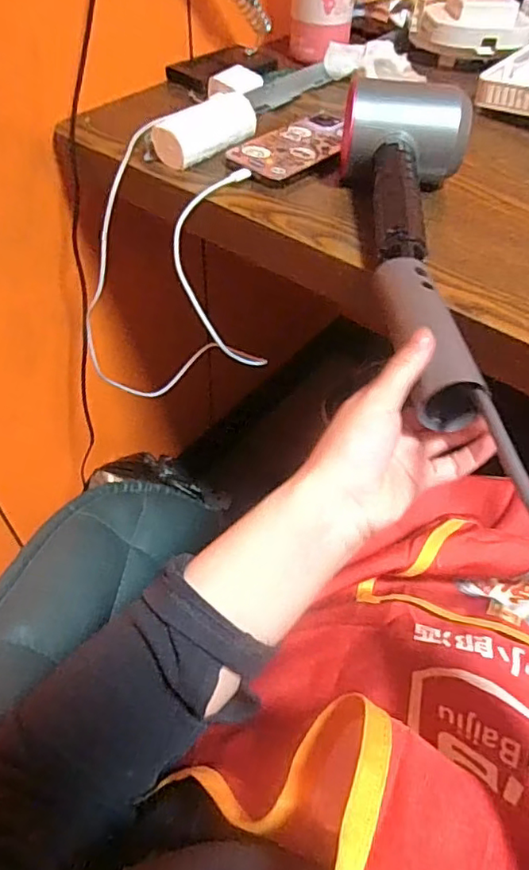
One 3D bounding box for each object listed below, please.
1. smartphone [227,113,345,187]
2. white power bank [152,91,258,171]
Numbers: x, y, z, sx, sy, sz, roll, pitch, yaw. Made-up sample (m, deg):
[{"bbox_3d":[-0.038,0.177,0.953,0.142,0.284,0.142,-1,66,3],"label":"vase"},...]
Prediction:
[{"bbox_3d":[0.032,-0.264,0.523,0.068,0.012,0.133,37,58,25],"label":"smartphone"},{"bbox_3d":[-0.051,-0.278,0.512,0.044,0.029,0.109,33,56,23],"label":"white power bank"}]

